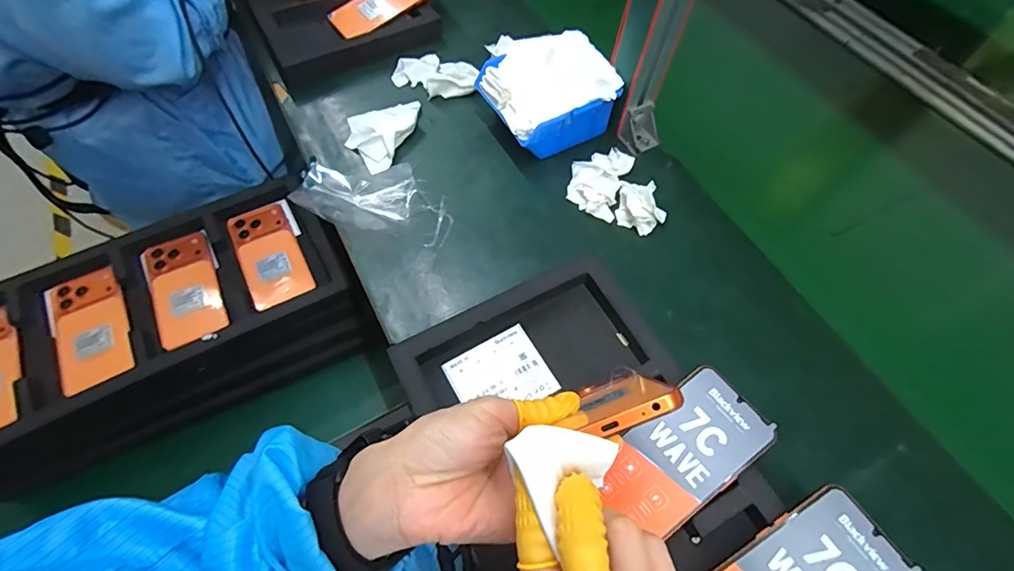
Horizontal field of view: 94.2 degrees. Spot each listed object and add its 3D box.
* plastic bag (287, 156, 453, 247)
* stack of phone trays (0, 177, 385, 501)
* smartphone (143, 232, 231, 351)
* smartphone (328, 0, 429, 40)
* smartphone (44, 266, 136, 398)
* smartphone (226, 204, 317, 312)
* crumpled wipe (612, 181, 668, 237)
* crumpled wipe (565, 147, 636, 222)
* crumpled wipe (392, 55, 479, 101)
[{"bbox_3d":[-0.145,-0.101,0.530,0.175,0.032,0.092,12,60,3],"label":"plastic bag"},{"bbox_3d":[-0.459,0.057,0.622,0.486,0.118,0.246,-25,65,-17],"label":"stack of phone trays"},{"bbox_3d":[-0.411,0.002,0.603,0.076,0.008,0.162,-25,65,-17],"label":"smartphone"},{"bbox_3d":[-0.170,-0.405,0.666,0.165,0.014,0.079,-34,72,-8],"label":"smartphone"},{"bbox_3d":[-0.503,0.054,0.568,0.081,0.013,0.161,-28,66,-18],"label":"smartphone"},{"bbox_3d":[-0.322,-0.042,0.640,0.078,0.010,0.165,-26,65,-17],"label":"smartphone"},{"bbox_3d":[0.149,-0.086,0.520,0.053,0.034,0.052,2,60,-3],"label":"crumpled wipe"},{"bbox_3d":[0.104,-0.120,0.543,0.062,0.024,0.089,20,61,7],"label":"crumpled wipe"},{"bbox_3d":[-0.092,-0.274,0.623,0.104,0.024,0.063,24,62,10],"label":"crumpled wipe"}]

